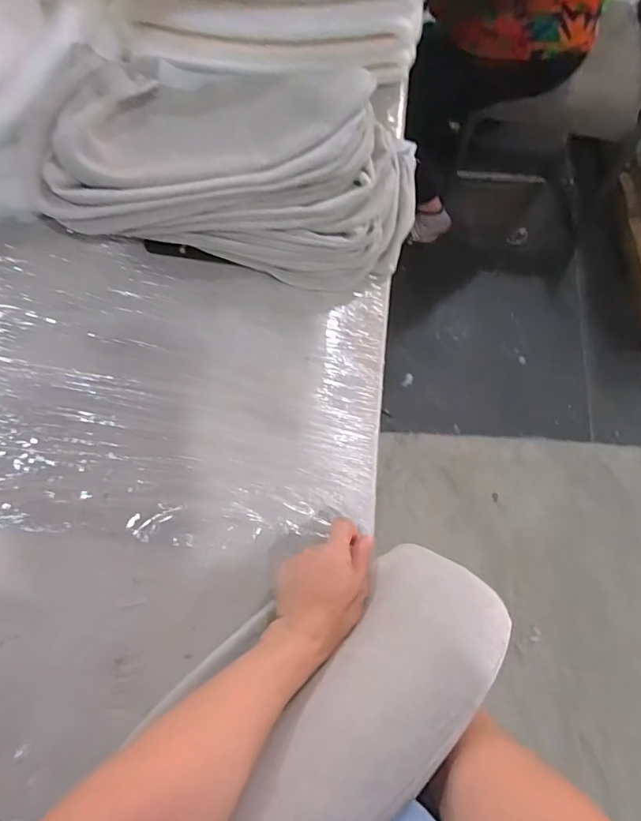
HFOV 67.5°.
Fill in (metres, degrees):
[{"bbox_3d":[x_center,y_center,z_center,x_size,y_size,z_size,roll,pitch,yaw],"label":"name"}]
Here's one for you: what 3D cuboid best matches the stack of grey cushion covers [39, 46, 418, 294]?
[{"bbox_3d":[-0.105,-0.359,0.675,0.482,0.150,0.305,9,71,4],"label":"stack of grey cushion covers"}]

